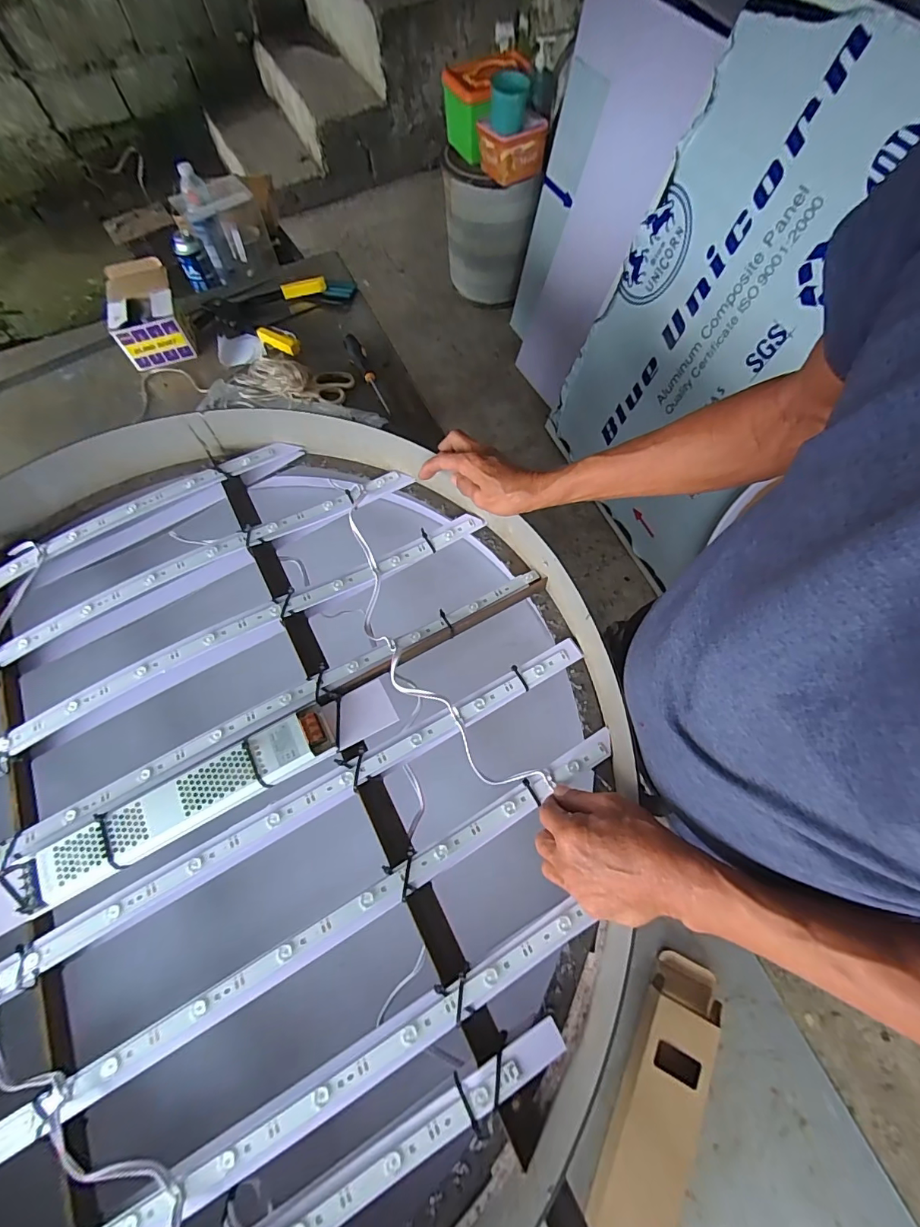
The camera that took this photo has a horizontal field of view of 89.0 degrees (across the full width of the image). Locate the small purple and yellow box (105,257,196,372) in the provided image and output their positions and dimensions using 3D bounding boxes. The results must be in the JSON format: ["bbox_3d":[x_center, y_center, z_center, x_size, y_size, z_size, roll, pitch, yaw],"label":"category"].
[{"bbox_3d":[-0.582,-0.559,0.880,0.119,0.094,0.175,-21,67,-8],"label":"small purple and yellow box"}]

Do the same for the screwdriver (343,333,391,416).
[{"bbox_3d":[-0.164,-0.421,0.826,0.031,0.031,0.192,-21,67,-8],"label":"screwdriver"}]

